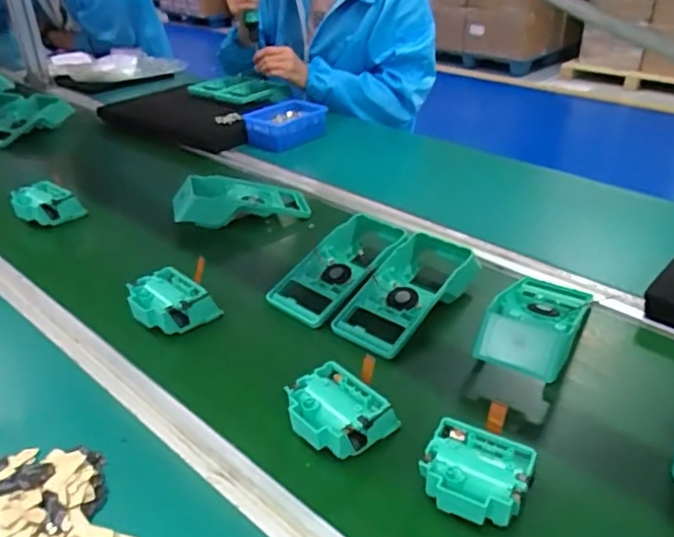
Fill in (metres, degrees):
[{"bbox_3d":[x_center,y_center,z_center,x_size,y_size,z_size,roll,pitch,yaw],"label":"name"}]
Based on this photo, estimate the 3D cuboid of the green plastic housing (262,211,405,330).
[{"bbox_3d":[0.007,-0.003,0.709,0.095,0.043,0.191,24,42,37],"label":"green plastic housing"}]

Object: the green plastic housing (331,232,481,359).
[{"bbox_3d":[0.078,0.025,0.662,0.090,0.048,0.179,24,43,38],"label":"green plastic housing"}]

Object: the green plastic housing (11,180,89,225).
[{"bbox_3d":[-0.417,-0.090,0.867,0.083,0.044,0.066,10,36,23],"label":"green plastic housing"}]

